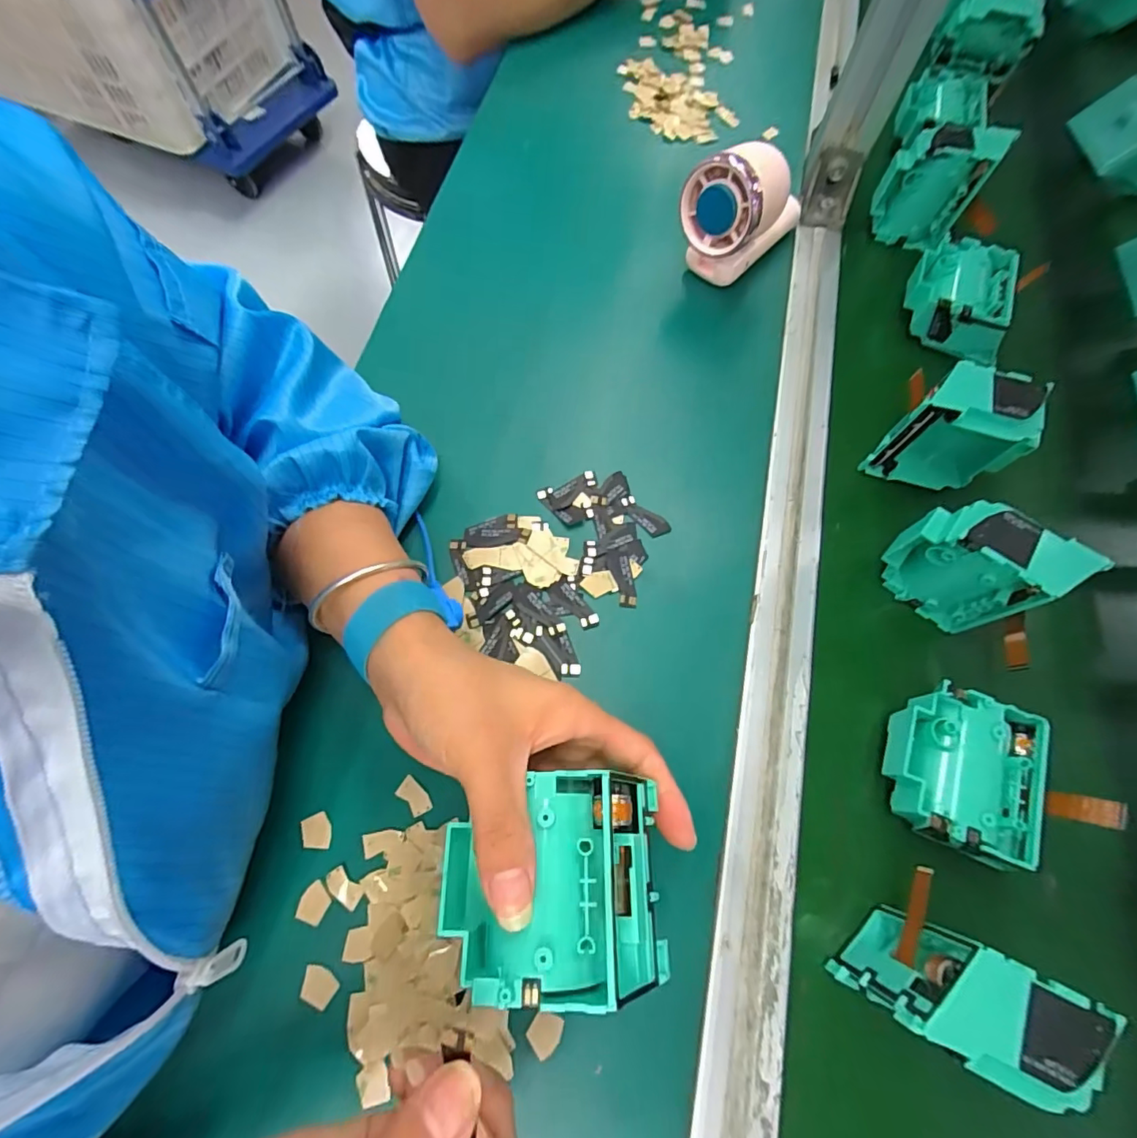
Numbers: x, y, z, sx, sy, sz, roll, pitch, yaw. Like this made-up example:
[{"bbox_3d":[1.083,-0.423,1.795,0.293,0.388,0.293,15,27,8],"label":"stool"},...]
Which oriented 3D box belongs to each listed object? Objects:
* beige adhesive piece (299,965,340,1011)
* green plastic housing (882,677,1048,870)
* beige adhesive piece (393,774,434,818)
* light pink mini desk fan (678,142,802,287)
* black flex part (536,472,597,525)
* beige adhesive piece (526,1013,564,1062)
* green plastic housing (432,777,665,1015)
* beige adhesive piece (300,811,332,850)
[{"bbox_3d":[-0.119,0.198,0.252,0.017,0.004,0.014,24,70,7],"label":"beige adhesive piece"},{"bbox_3d":[0.201,0.105,0.278,0.069,0.038,0.075,21,70,5],"label":"green plastic housing"},{"bbox_3d":[-0.082,0.121,0.281,0.021,0.004,0.012,43,74,13],"label":"beige adhesive piece"},{"bbox_3d":[0.130,-0.270,0.391,0.056,0.086,0.109,38,73,11],"label":"light pink mini desk fan"},{"bbox_3d":[0.004,-0.044,0.346,0.039,0.004,0.030,-21,72,-10],"label":"black flex part"},{"bbox_3d":[-0.011,0.215,0.247,0.015,0.004,0.017,40,73,12],"label":"beige adhesive piece"},{"bbox_3d":[-0.005,0.116,0.200,0.082,0.031,0.071,2,69,-2],"label":"green plastic housing"},{"bbox_3d":[-0.130,0.136,0.274,0.014,0.004,0.017,-16,71,-8],"label":"beige adhesive piece"}]

